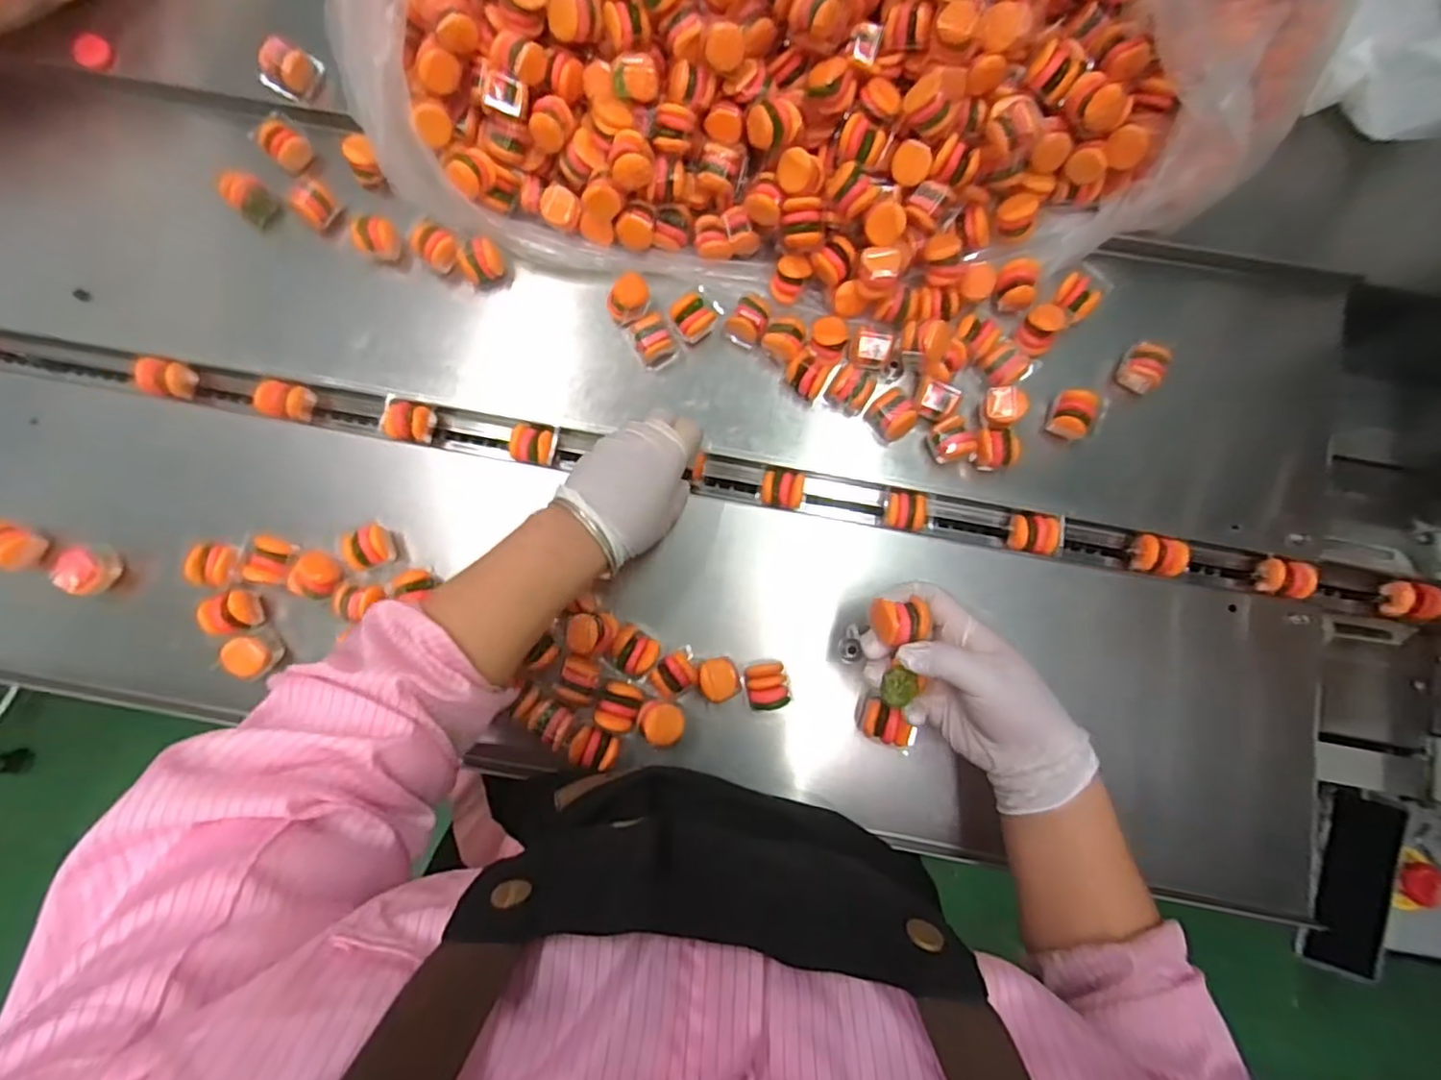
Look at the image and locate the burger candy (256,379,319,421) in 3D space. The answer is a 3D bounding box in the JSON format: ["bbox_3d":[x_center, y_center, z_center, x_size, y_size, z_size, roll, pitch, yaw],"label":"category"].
[{"bbox_3d":[-0.350,-0.112,0.540,0.035,0.026,0.027,2,80,1],"label":"burger candy"}]

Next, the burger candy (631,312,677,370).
[{"bbox_3d":[-0.055,-0.160,0.533,0.028,0.033,0.036,-31,81,-5],"label":"burger candy"}]

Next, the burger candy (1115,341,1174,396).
[{"bbox_3d":[0.345,-0.141,0.543,0.031,0.038,0.028,37,83,6],"label":"burger candy"}]

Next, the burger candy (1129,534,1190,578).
[{"bbox_3d":[0.350,0.012,0.531,0.031,0.027,0.030,14,81,3],"label":"burger candy"}]

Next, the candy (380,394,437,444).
[{"bbox_3d":[-0.253,-0.095,0.541,0.032,0.028,0.033,18,81,3],"label":"candy"}]

